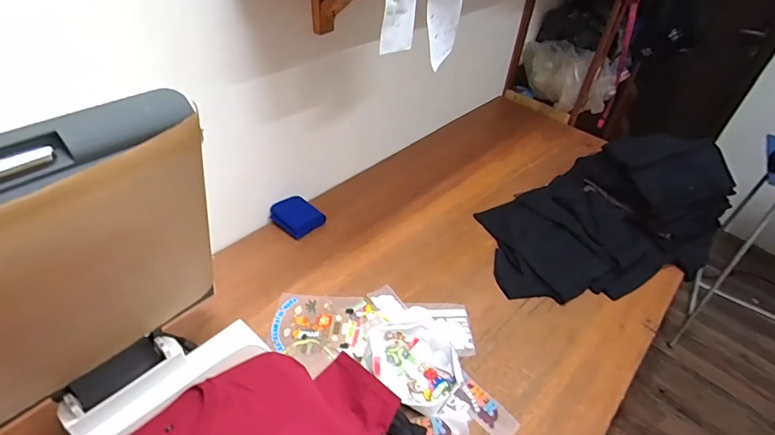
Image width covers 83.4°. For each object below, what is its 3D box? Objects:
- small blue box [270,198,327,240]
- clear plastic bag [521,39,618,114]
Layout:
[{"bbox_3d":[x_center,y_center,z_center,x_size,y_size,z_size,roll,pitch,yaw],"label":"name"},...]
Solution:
[{"bbox_3d":[-0.244,-0.004,1.177,0.120,0.051,0.114,33,48,26],"label":"small blue box"},{"bbox_3d":[0.689,-0.555,1.714,0.152,0.182,0.393,-24,51,-30],"label":"clear plastic bag"}]

